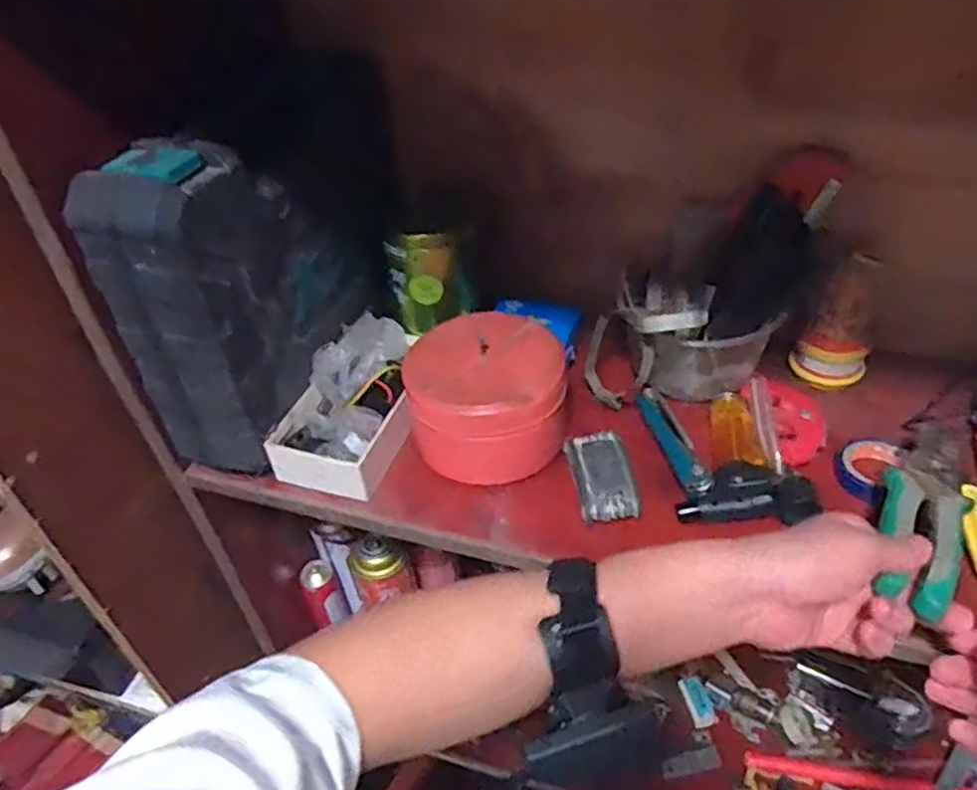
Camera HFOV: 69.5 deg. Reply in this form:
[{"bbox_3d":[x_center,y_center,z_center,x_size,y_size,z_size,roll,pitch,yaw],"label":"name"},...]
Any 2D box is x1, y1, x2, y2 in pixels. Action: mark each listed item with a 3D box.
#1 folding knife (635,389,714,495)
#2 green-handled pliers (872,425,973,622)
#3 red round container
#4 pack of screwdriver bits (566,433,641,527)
[{"bbox_3d":[0.144,0.033,0.548,0.020,0.014,0.110,-12,41,-7],"label":"folding knife"},{"bbox_3d":[0.278,0.071,0.447,0.050,0.027,0.180,16,37,24],"label":"green-handled pliers"},{"bbox_3d":[-0.002,0.009,0.560,0.119,0.093,0.131,-8,40,-1],"label":"red round container"},{"bbox_3d":[0.086,0.058,0.530,0.043,0.023,0.076,-8,40,-1],"label":"pack of screwdriver bits"}]

